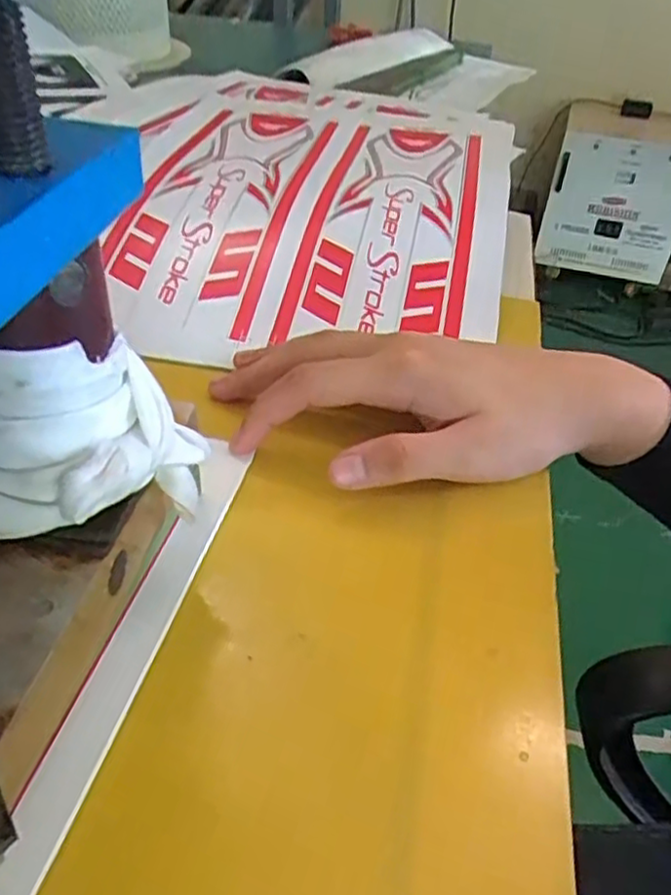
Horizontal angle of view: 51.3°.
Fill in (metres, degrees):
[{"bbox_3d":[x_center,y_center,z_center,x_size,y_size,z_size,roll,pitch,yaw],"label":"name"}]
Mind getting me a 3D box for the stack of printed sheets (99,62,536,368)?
[{"bbox_3d":[-0.012,-0.202,0.491,0.269,0.033,0.430,12,42,9],"label":"stack of printed sheets"}]

